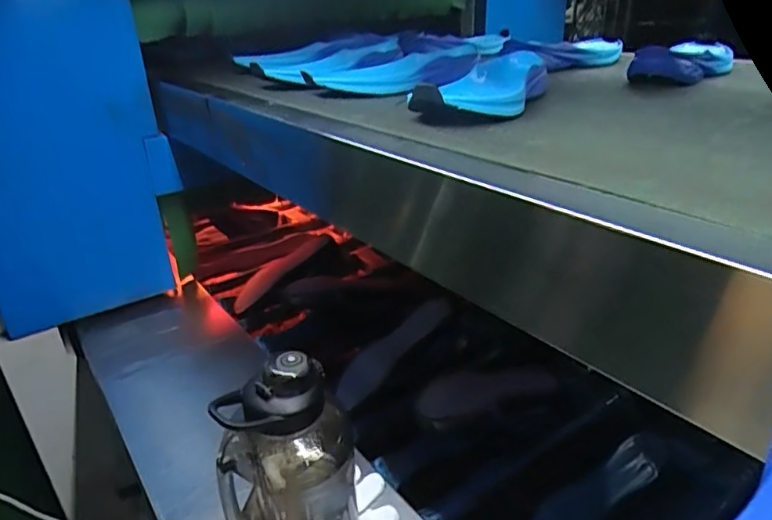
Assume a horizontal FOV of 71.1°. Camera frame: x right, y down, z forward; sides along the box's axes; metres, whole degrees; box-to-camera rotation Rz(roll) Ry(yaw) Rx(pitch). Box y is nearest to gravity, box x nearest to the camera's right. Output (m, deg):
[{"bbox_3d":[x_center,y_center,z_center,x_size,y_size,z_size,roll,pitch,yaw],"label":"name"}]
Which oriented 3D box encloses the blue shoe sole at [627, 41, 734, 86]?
[{"bbox_3d":[0.443,-0.291,0.791,0.095,0.043,0.227,18,32,37],"label":"blue shoe sole"}]

